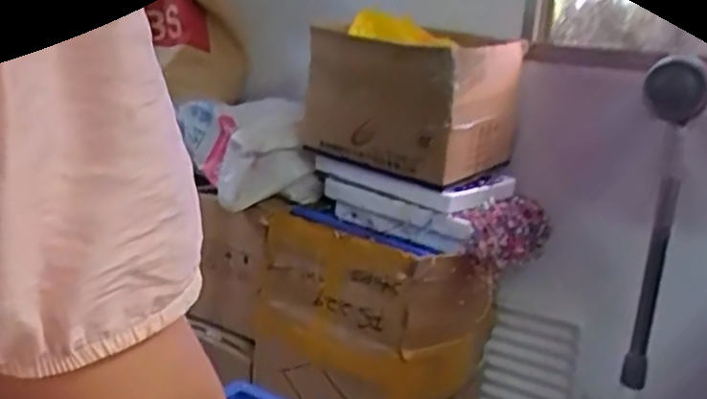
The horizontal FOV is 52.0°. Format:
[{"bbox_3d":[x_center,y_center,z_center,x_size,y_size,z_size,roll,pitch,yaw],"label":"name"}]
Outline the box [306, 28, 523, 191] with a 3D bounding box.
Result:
[{"bbox_3d":[0.099,-0.190,1.435,0.372,0.247,0.238,15,15,38],"label":"box"}]

